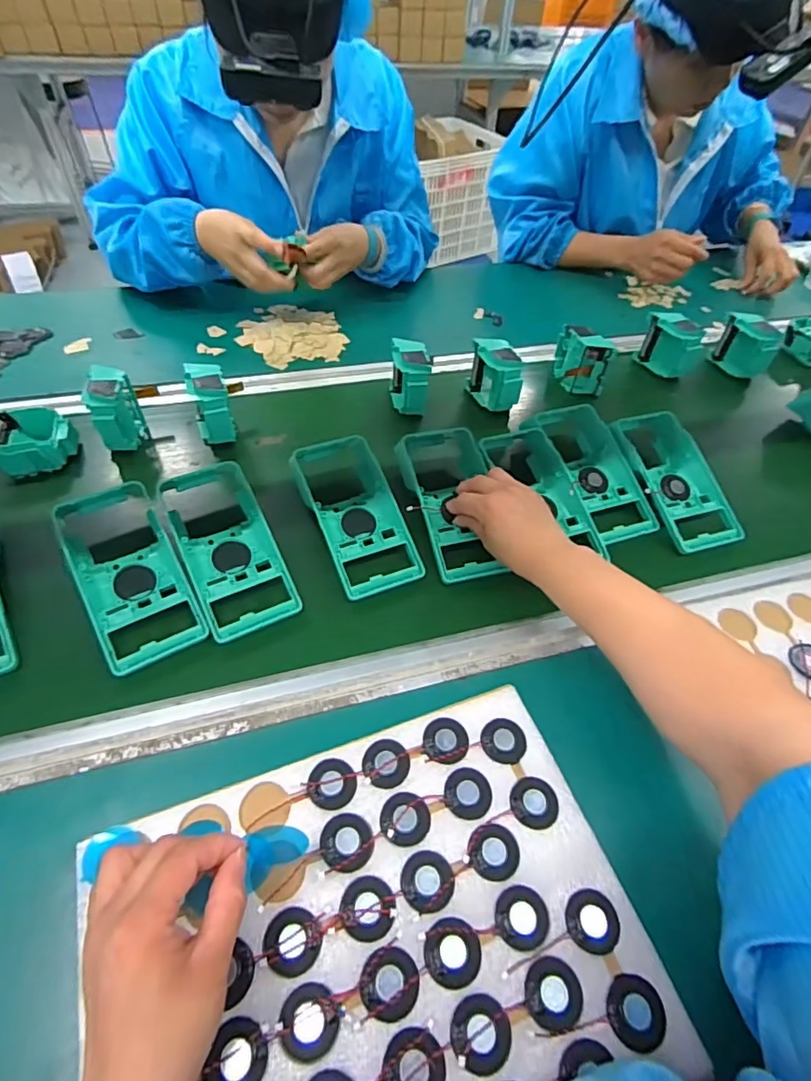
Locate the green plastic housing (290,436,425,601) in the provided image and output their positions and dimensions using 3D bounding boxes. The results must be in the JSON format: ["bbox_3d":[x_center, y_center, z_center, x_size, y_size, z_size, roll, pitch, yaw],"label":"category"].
[{"bbox_3d":[-0.055,-0.035,0.543,0.087,0.043,0.190,-17,52,-18],"label":"green plastic housing"}]

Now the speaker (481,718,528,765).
[{"bbox_3d":[0.075,0.151,0.407,0.033,0.004,0.034,2,49,-2],"label":"speaker"}]

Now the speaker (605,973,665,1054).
[{"bbox_3d":[0.136,0.278,0.316,0.033,0.006,0.033,13,49,7],"label":"speaker"}]

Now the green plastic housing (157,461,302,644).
[{"bbox_3d":[-0.169,0.004,0.504,0.085,0.051,0.178,-21,54,-21],"label":"green plastic housing"}]

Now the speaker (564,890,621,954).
[{"bbox_3d":[0.119,0.240,0.340,0.032,0.004,0.032,2,49,-2],"label":"speaker"}]

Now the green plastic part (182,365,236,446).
[{"bbox_3d":[-0.224,-0.155,0.619,0.042,0.075,0.058,-17,52,-18],"label":"green plastic part"}]

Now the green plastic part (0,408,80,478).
[{"bbox_3d":[-0.411,-0.108,0.593,0.085,0.041,0.077,-19,53,-20],"label":"green plastic part"}]

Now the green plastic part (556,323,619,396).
[{"bbox_3d":[0.241,-0.248,0.735,0.052,0.074,0.068,-2,49,-6],"label":"green plastic part"}]

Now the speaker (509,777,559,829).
[{"bbox_3d":[0.092,0.186,0.382,0.033,0.004,0.033,3,49,-1],"label":"speaker"}]

